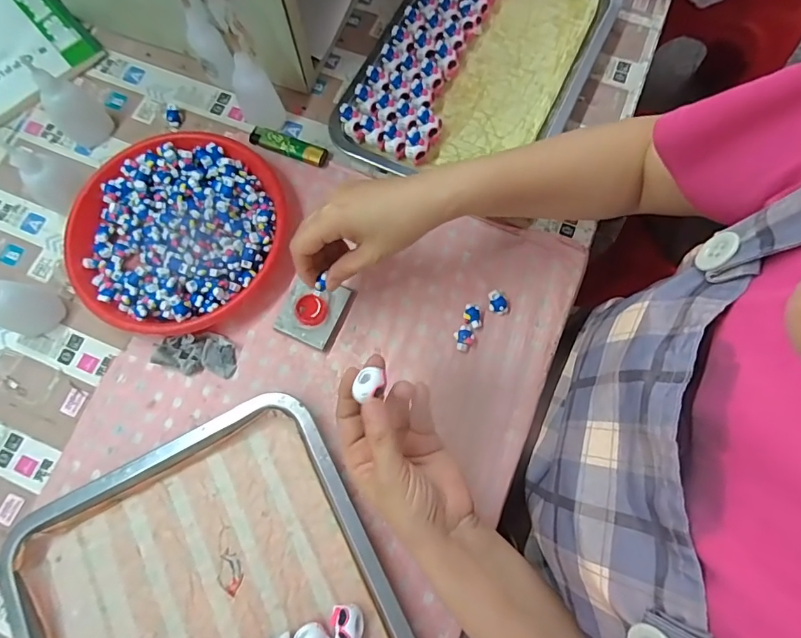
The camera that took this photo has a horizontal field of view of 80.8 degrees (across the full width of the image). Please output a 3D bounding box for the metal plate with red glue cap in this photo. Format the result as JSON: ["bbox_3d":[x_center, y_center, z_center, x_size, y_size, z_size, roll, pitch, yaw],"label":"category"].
[{"bbox_3d":[-0.080,-0.008,0.426,0.054,0.019,0.060,19,75,6],"label":"metal plate with red glue cap"}]

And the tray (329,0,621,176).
[{"bbox_3d":[0.075,-0.270,0.493,0.229,0.029,0.301,23,75,7],"label":"tray"}]

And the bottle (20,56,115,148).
[{"bbox_3d":[-0.329,-0.215,0.459,0.047,0.073,0.053,-43,78,-11],"label":"bottle"}]

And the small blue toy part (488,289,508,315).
[{"bbox_3d":[0.088,-0.015,0.428,0.016,0.012,0.022,-19,74,-5],"label":"small blue toy part"}]

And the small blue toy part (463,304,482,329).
[{"bbox_3d":[0.065,-0.002,0.424,0.016,0.009,0.023,-8,74,-2],"label":"small blue toy part"}]

